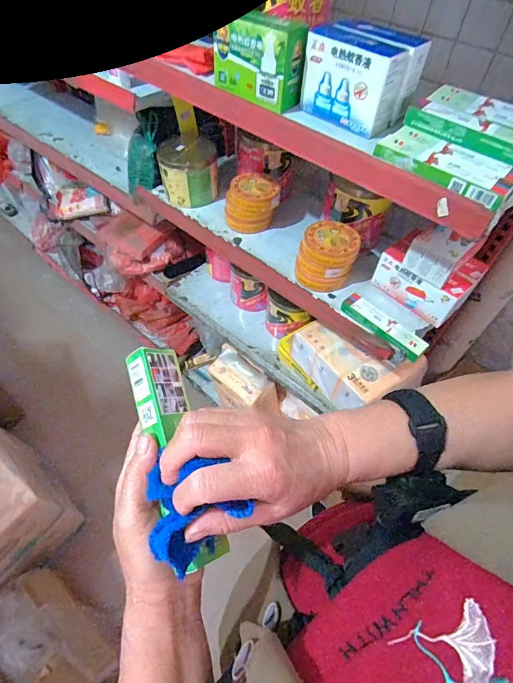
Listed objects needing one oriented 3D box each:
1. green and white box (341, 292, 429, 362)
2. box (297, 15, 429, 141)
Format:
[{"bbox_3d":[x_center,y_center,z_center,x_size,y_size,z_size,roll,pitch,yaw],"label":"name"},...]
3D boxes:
[{"bbox_3d":[0.234,-0.028,0.713,0.047,0.028,0.166,-37,63,-24],"label":"green and white box"},{"bbox_3d":[0.147,-0.389,0.561,0.148,0.095,0.100,38,62,22],"label":"box"}]

